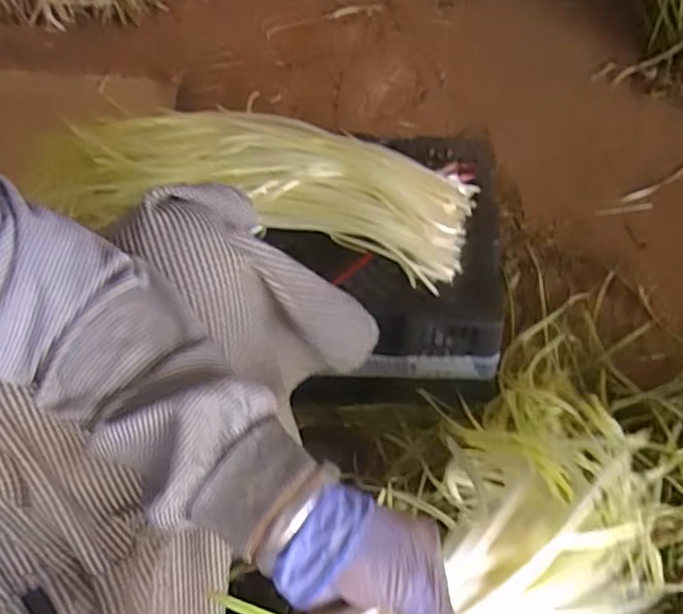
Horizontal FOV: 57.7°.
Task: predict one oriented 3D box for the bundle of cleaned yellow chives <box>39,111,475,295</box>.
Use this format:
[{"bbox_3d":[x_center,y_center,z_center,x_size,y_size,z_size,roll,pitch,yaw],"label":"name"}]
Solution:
[{"bbox_3d":[-0.088,-0.130,0.671,0.447,0.093,0.119,9,56,8],"label":"bundle of cleaned yellow chives"}]

